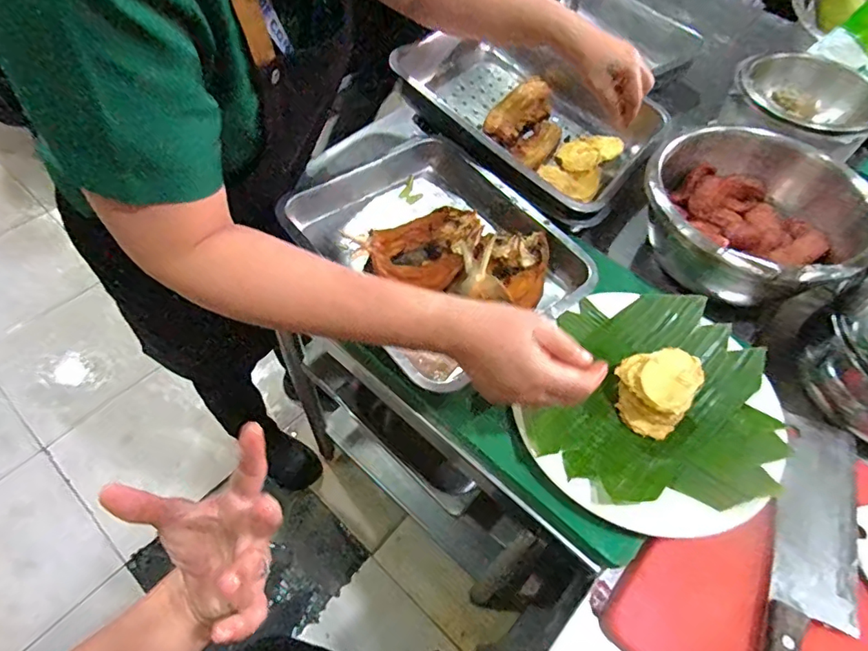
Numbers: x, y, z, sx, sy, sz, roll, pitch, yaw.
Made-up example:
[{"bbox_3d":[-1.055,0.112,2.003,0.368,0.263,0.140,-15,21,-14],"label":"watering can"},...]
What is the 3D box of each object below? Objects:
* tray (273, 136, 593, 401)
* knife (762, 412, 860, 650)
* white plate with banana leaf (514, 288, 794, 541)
[{"bbox_3d":[0.007,-0.090,0.598,0.261,0.063,0.303,-33,65,-22],"label":"tray"},{"bbox_3d":[0.330,0.212,0.438,0.069,0.019,0.326,26,59,13],"label":"knife"},{"bbox_3d":[0.211,0.068,0.497,0.241,0.060,0.255,25,59,12],"label":"white plate with banana leaf"}]

